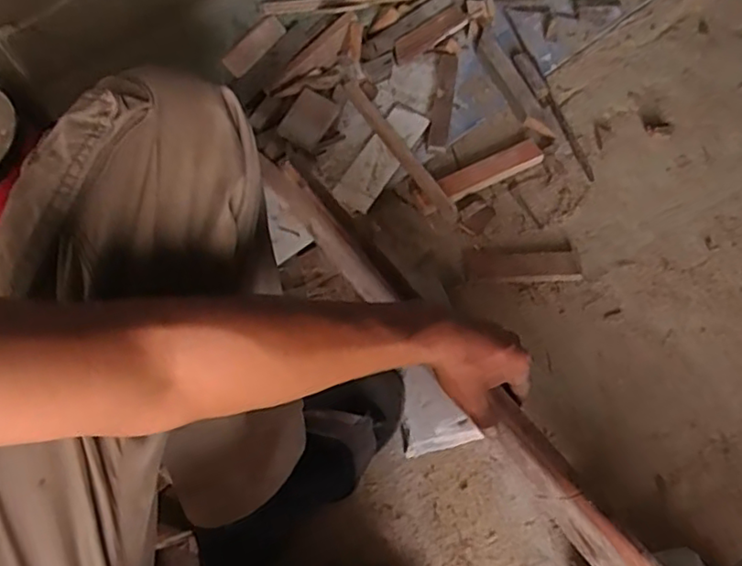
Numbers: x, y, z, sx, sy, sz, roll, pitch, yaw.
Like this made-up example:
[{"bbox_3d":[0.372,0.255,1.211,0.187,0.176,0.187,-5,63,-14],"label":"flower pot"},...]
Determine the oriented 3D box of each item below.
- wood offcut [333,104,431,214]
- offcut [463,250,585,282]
[{"bbox_3d":[0.013,-0.178,0.883,0.061,0.008,0.183,30,70,15],"label":"wood offcut"},{"bbox_3d":[0.202,-0.022,0.825,0.147,0.009,0.043,-3,65,1],"label":"offcut"}]

